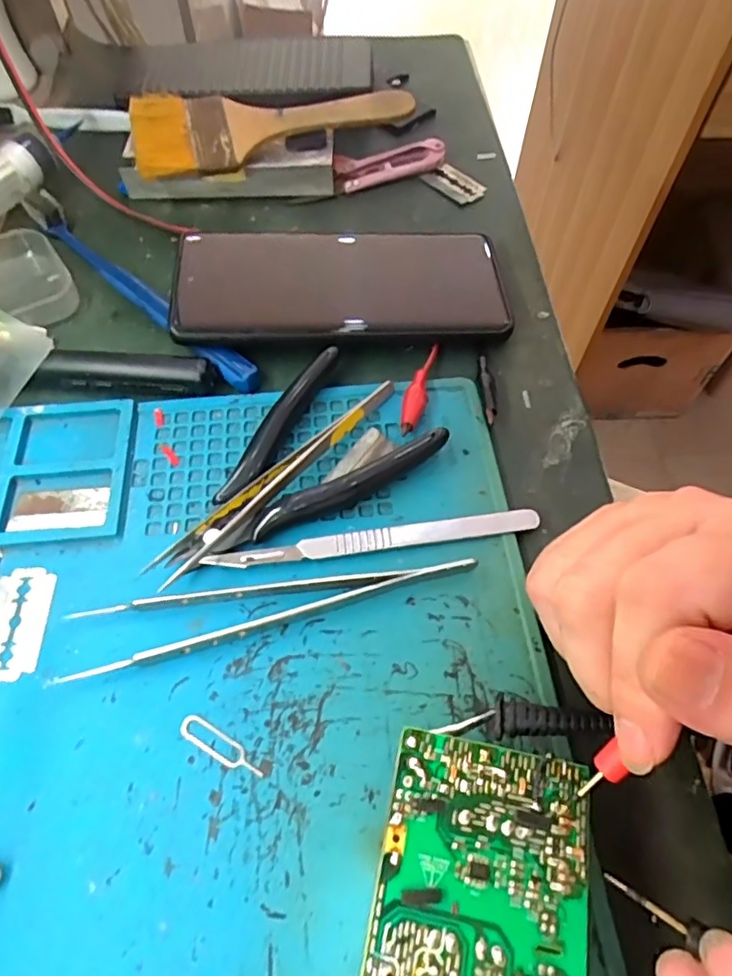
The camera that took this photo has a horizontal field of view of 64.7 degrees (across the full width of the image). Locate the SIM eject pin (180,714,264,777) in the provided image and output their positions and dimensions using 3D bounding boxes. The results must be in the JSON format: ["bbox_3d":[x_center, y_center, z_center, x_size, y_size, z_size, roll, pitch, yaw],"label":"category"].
[{"bbox_3d":[-0.049,0.088,0.196,0.033,0.004,0.008,27,58,13],"label":"SIM eject pin"}]

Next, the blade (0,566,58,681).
[{"bbox_3d":[-0.131,0.050,0.218,0.021,0.004,0.043,1,60,-7],"label":"blade"}]

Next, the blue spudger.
[{"bbox_3d":[-0.114,-0.099,0.300,0.167,0.009,0.013,39,67,20],"label":"blue spudger"}]

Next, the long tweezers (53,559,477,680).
[{"bbox_3d":[-0.034,0.043,0.218,0.150,0.009,0.024,-10,60,-5],"label":"long tweezers"}]

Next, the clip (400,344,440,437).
[{"bbox_3d":[0.024,-0.046,0.269,0.010,0.009,0.054,13,61,8],"label":"clip"}]

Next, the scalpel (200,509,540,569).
[{"bbox_3d":[0.004,0.021,0.232,0.131,0.006,0.009,-7,60,-4],"label":"scalpel"}]

